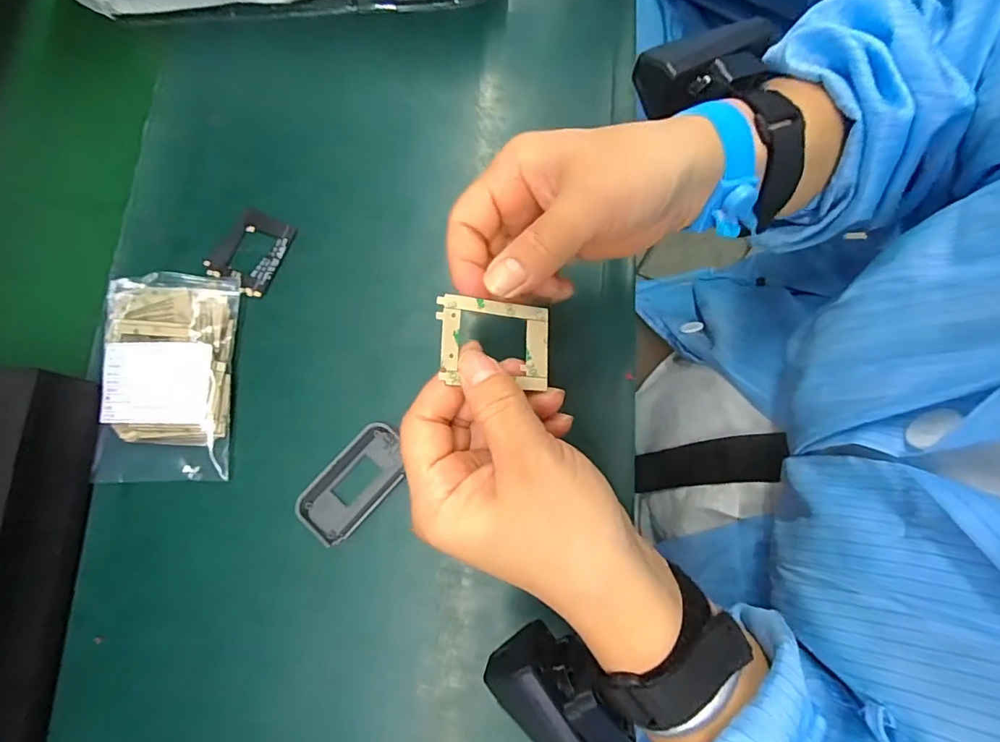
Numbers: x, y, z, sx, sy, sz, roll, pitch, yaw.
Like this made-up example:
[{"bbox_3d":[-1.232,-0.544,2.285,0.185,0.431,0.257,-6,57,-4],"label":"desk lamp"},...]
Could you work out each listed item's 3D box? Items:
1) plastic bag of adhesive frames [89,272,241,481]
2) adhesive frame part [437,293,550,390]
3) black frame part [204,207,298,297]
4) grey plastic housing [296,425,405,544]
[{"bbox_3d":[-0.212,0.002,0.322,0.082,0.021,0.130,-2,77,0],"label":"plastic bag of adhesive frames"},{"bbox_3d":[-0.003,-0.013,0.228,0.054,0.005,0.037,5,80,-26],"label":"adhesive frame part"},{"bbox_3d":[-0.171,-0.084,0.350,0.044,0.004,0.056,25,79,6],"label":"black frame part"},{"bbox_3d":[-0.089,0.069,0.314,0.038,0.005,0.076,42,81,9],"label":"grey plastic housing"}]

